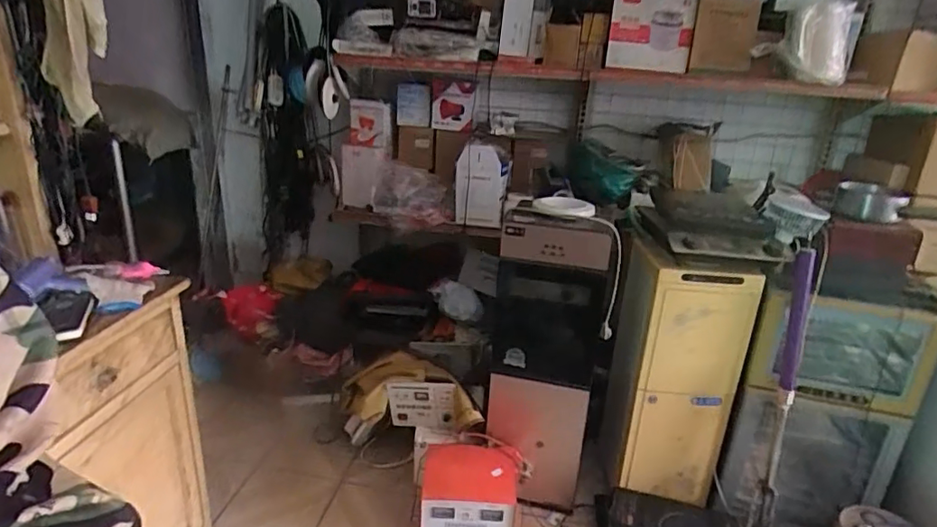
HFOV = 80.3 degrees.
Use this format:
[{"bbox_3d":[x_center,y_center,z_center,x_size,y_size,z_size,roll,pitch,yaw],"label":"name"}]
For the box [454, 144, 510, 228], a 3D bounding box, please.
[{"bbox_3d":[0.037,-0.222,1.614,0.151,0.262,0.056,2,37,-10],"label":"box"}]

